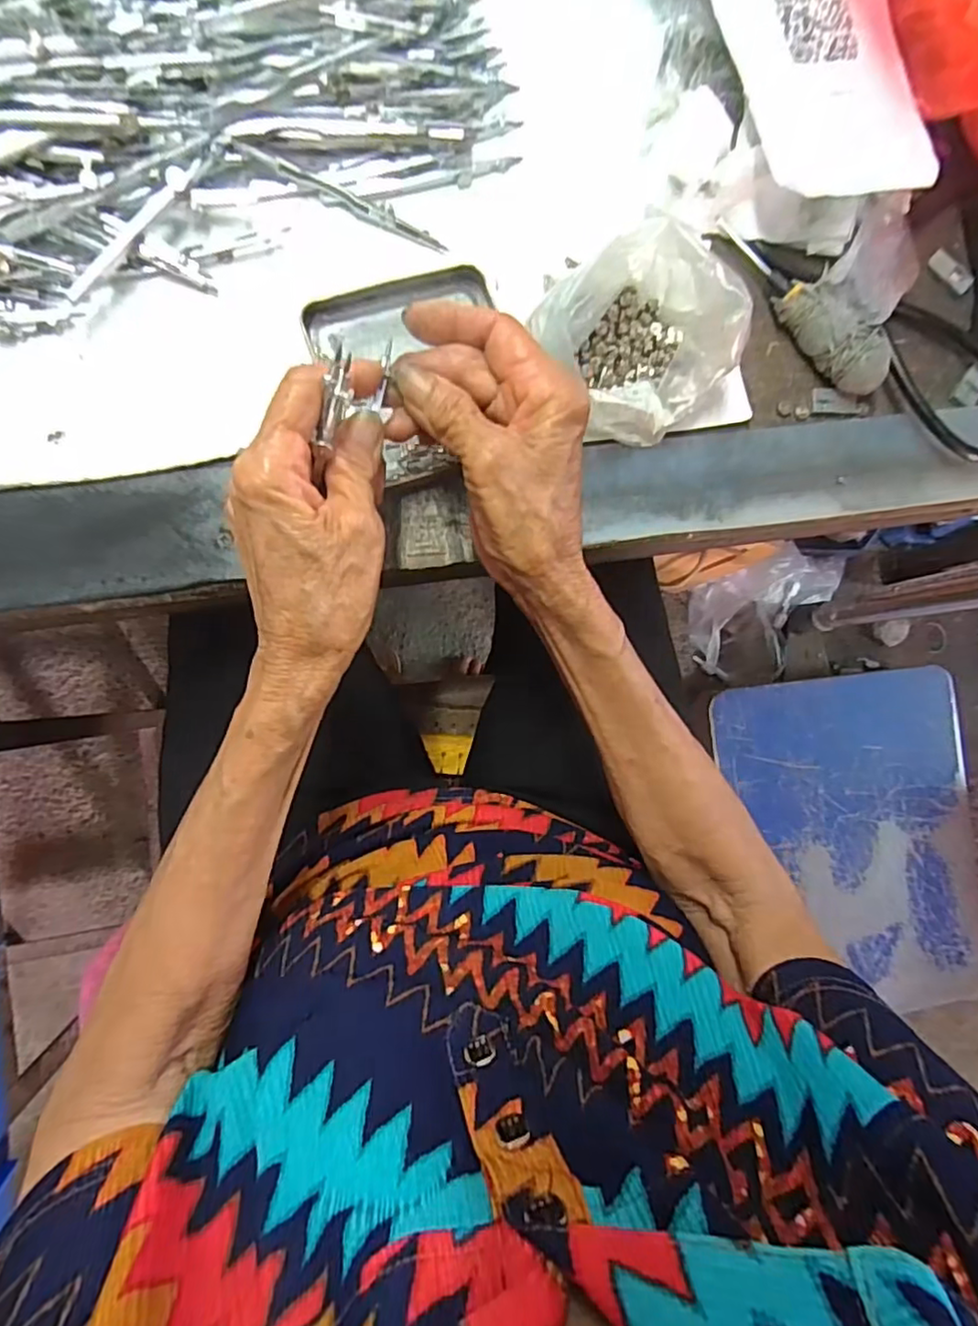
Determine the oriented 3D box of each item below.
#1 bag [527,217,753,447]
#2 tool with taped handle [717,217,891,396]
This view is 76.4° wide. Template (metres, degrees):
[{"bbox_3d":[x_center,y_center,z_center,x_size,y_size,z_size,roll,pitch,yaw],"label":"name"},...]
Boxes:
[{"bbox_3d":[0.076,-0.158,0.304,0.078,0.054,0.082,-35,92,-9],"label":"bag"},{"bbox_3d":[0.169,-0.194,0.336,0.117,0.024,0.030,40,82,-5],"label":"tool with taped handle"}]

